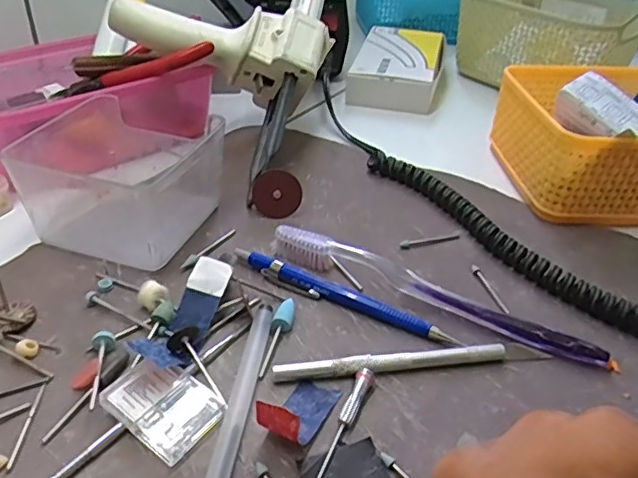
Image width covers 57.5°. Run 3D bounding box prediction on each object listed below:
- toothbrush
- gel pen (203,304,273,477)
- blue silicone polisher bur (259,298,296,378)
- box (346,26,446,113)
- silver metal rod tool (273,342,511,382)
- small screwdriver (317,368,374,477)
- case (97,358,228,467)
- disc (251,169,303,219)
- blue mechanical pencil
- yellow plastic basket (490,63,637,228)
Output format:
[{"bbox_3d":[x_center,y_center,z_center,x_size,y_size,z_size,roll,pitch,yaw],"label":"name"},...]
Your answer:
[{"bbox_3d":[0.059,0.027,0.318,0.185,0.020,0.012,18,39,20],"label":"toothbrush"},{"bbox_3d":[-0.037,0.075,0.256,0.010,0.007,0.124,6,37,4],"label":"gel pen"},{"bbox_3d":[-0.020,0.048,0.292,0.010,0.008,0.047,7,37,6],"label":"blue silicone polisher bur"},{"bbox_3d":[0.081,-0.176,0.588,0.082,0.029,0.150,10,37,9],"label":"box"},{"bbox_3d":[0.036,0.060,0.281,0.113,0.010,0.009,-4,37,-10],"label":"silver metal rod tool"},{"bbox_3d":[0.011,0.080,0.253,0.007,0.008,0.060,17,39,18],"label":"small screwdriver"},{"bbox_3d":[-0.068,0.072,0.254,0.046,0.011,0.034,23,41,25],"label":"case"},{"bbox_3d":[-0.028,-0.029,0.381,0.033,0.032,0.005,3,12,5],"label":"disc"},{"bbox_3d":[0.012,0.030,0.318,0.131,0.009,0.011,18,39,19],"label":"blue mechanical pencil"},{"bbox_3d":[0.212,-0.075,0.434,0.143,0.066,0.141,3,37,0],"label":"yellow plastic basket"}]

